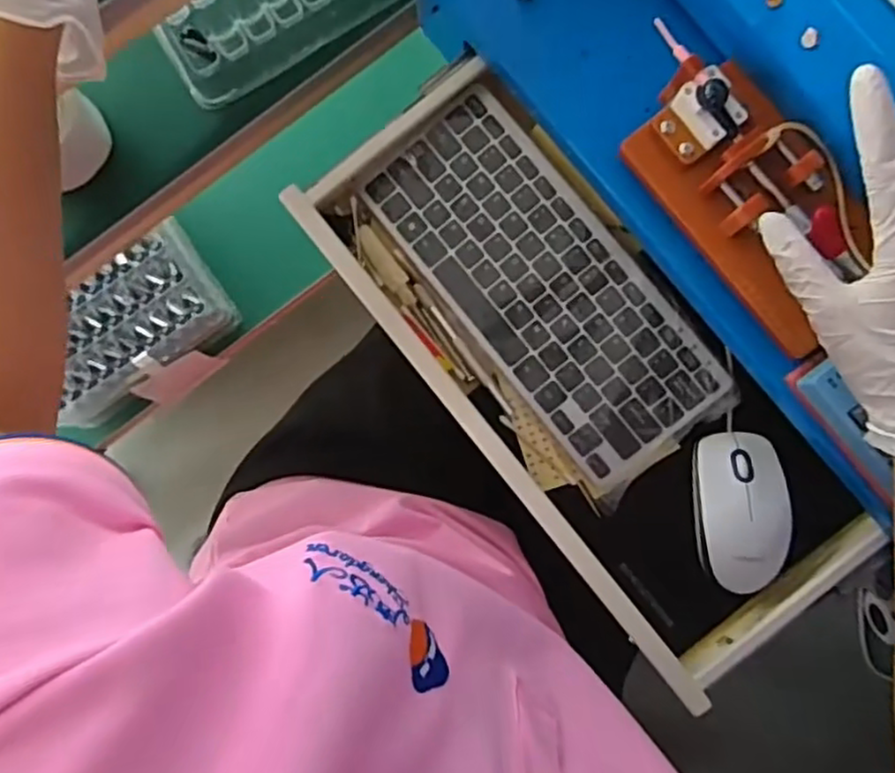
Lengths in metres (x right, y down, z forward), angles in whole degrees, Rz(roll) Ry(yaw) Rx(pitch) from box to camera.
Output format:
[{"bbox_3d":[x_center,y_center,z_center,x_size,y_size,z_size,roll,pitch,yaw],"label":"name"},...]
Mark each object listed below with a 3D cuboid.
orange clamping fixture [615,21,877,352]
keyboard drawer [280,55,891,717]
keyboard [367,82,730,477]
[{"bbox_3d":[0.180,-0.115,0.403,0.083,0.044,0.180,-37,86,-1],"label":"orange clamping fixture"},{"bbox_3d":[0.085,-0.010,0.481,0.175,0.053,0.428,-38,86,-1],"label":"keyboard drawer"},{"bbox_3d":[0.064,-0.073,0.490,0.110,0.016,0.275,-38,86,-1],"label":"keyboard"}]

